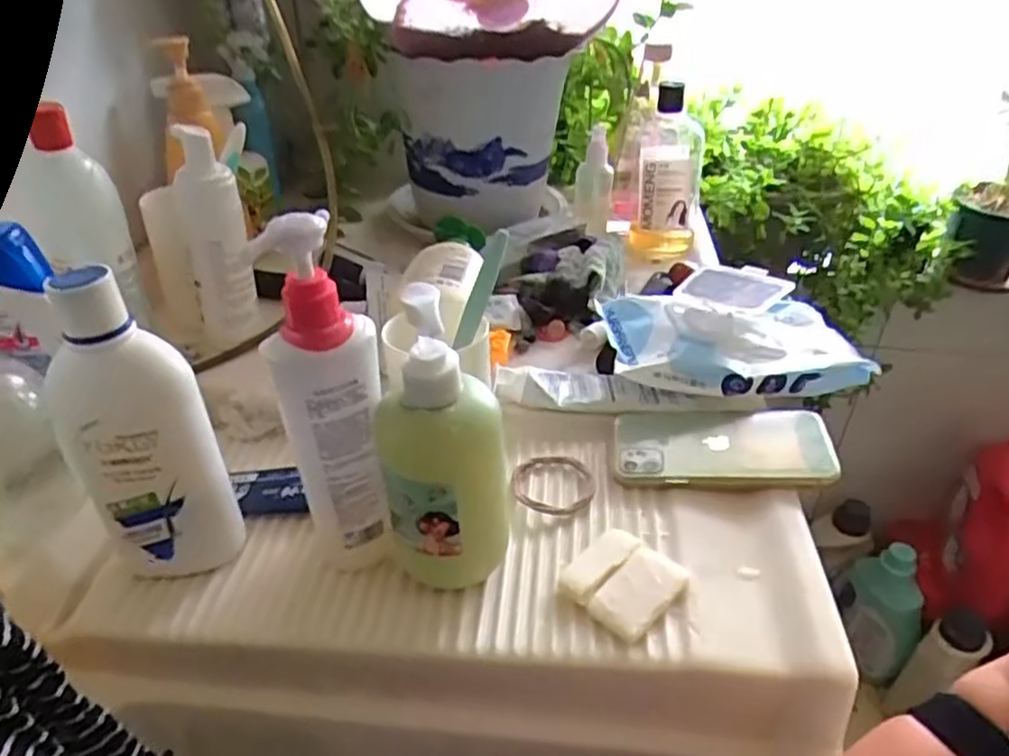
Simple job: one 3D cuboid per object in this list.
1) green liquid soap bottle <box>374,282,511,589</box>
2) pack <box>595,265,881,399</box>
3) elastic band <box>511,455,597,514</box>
[{"bbox_3d":[-0.033,0.041,0.391,0.068,0.185,0.057,-2,35,-6],"label":"green liquid soap bottle"},{"bbox_3d":[0.190,-0.046,0.588,0.202,0.074,0.117,-2,35,-6],"label":"pack"},{"bbox_3d":[0.033,0.073,0.504,0.056,0.010,0.061,1,35,-1],"label":"elastic band"}]

